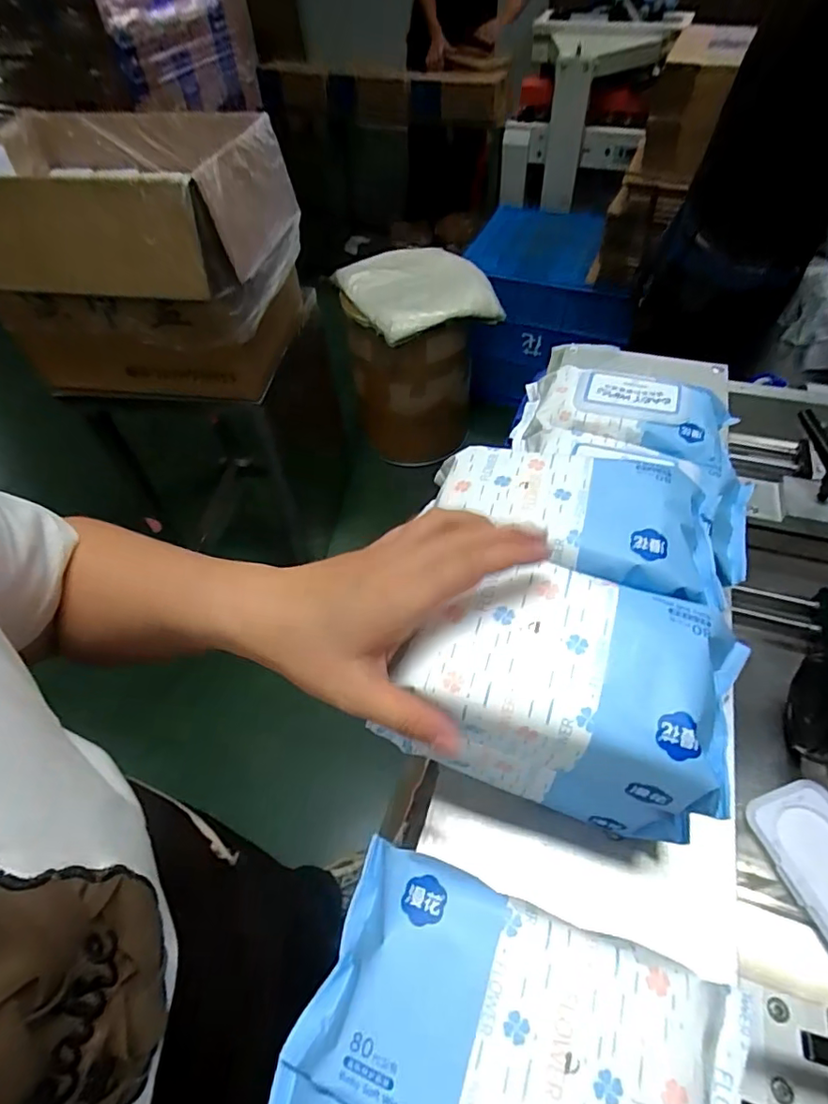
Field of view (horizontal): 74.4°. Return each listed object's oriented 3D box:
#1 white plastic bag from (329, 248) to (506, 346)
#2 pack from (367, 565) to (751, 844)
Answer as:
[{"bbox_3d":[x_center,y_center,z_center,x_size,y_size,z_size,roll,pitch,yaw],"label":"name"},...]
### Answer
[{"bbox_3d":[0.015,-0.766,1.599,0.426,0.127,0.362,-14,53,-8],"label":"white plastic bag"},{"bbox_3d":[0.079,0.080,0.310,0.172,0.107,0.095,15,54,14],"label":"pack"}]

